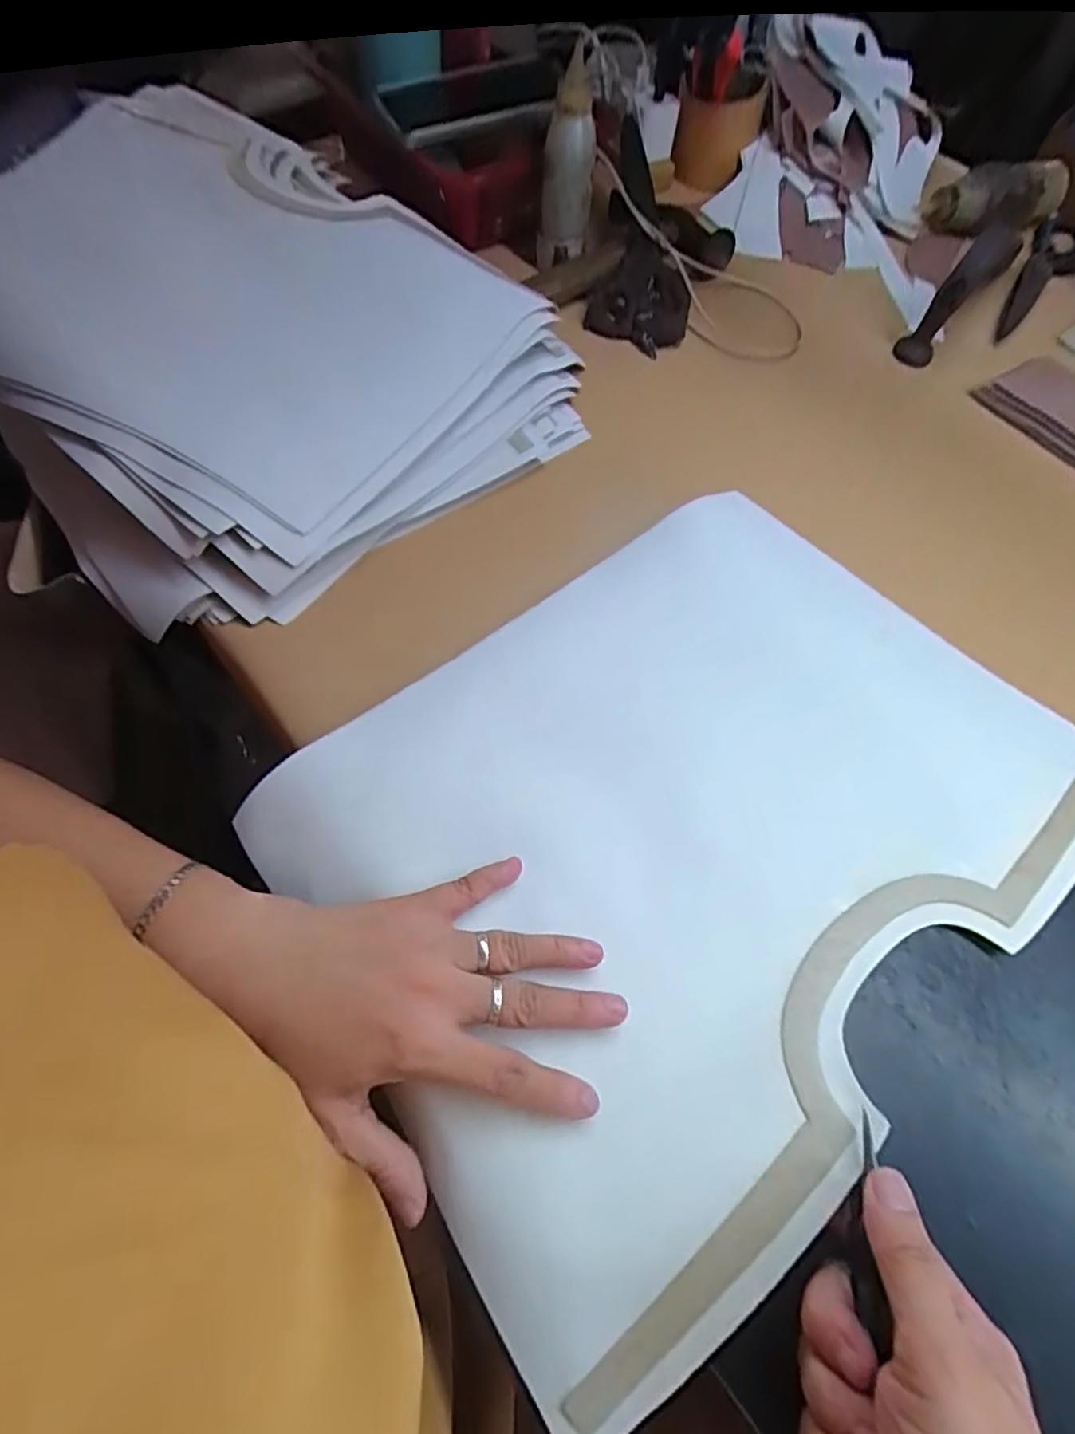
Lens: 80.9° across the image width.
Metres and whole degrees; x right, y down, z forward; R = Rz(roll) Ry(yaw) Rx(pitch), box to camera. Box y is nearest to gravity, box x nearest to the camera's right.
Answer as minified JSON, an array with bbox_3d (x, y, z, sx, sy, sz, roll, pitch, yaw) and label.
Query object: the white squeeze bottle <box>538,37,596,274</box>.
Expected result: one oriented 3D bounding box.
[{"bbox_3d":[0.025,-0.450,0.518,0.040,0.138,0.046,12,39,4],"label":"white squeeze bottle"}]

